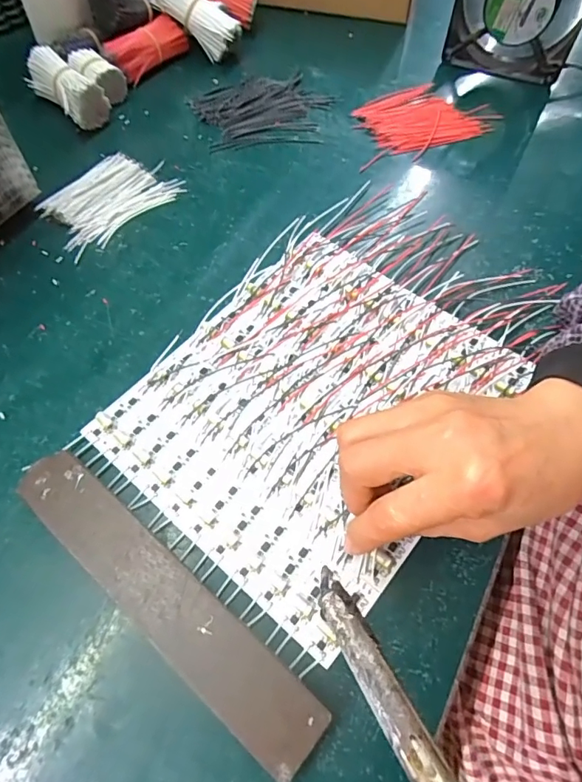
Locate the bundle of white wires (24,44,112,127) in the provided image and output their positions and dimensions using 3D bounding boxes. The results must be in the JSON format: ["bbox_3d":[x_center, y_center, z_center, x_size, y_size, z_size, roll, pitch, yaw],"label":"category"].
[{"bbox_3d":[-0.213,-0.286,0.448,0.089,0.036,0.036,39,67,19],"label":"bundle of white wires"}]

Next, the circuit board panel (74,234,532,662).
[{"bbox_3d":[0.017,0.004,0.305,0.189,0.010,0.227,36,66,18],"label":"circuit board panel"}]

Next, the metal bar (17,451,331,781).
[{"bbox_3d":[-0.067,0.104,0.243,0.196,0.017,0.035,37,66,18],"label":"metal bar"}]

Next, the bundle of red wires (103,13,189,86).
[{"bbox_3d":[-0.146,-0.351,0.486,0.028,0.033,0.086,34,66,17],"label":"bundle of red wires"}]

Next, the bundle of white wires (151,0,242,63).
[{"bbox_3d":[-0.095,-0.392,0.488,0.093,0.032,0.041,36,63,-13],"label":"bundle of white wires"}]

